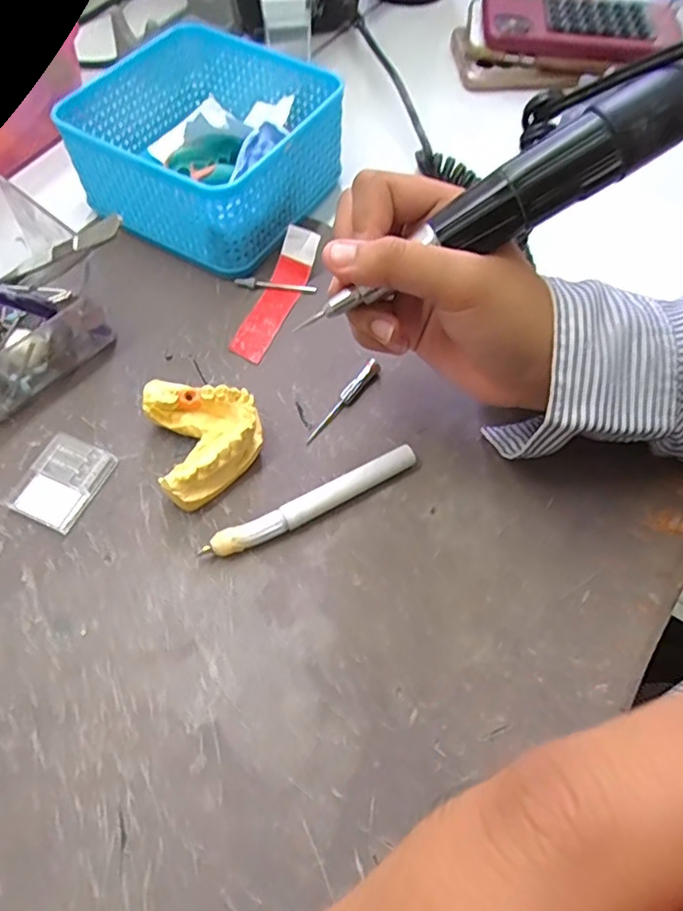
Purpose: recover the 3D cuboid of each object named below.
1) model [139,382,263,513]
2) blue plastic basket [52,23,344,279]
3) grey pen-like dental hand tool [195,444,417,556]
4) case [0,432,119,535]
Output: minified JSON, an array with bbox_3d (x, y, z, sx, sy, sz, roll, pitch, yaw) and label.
[{"bbox_3d":[-0.066,-0.009,0.292,0.050,0.028,0.062,-16,64,-9],"label":"model"},{"bbox_3d":[-0.082,-0.194,0.373,0.131,0.060,0.132,29,66,13],"label":"blue plastic basket"},{"bbox_3d":[-0.013,0.024,0.285,0.110,0.012,0.013,-24,66,-13],"label":"grey pen-like dental hand tool"},{"bbox_3d":[-0.138,0.012,0.291,0.038,0.006,0.044,24,65,10],"label":"case"}]

